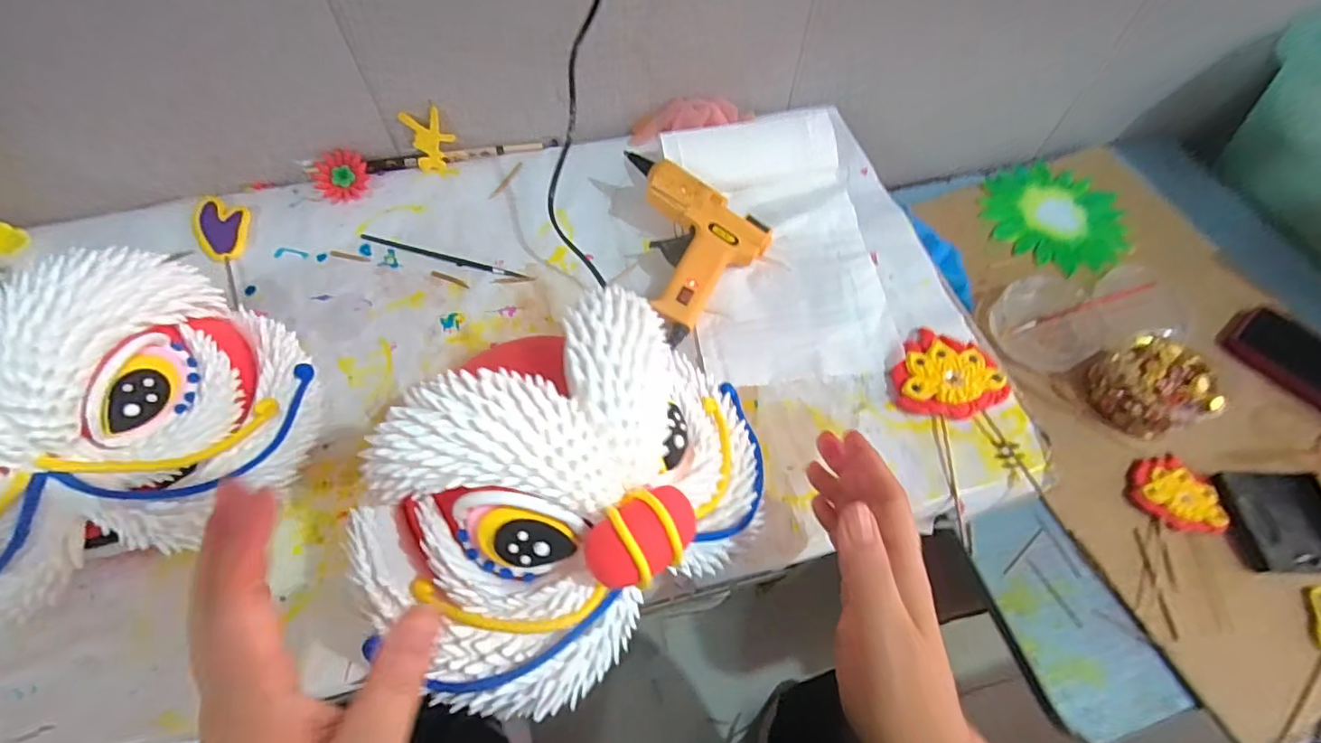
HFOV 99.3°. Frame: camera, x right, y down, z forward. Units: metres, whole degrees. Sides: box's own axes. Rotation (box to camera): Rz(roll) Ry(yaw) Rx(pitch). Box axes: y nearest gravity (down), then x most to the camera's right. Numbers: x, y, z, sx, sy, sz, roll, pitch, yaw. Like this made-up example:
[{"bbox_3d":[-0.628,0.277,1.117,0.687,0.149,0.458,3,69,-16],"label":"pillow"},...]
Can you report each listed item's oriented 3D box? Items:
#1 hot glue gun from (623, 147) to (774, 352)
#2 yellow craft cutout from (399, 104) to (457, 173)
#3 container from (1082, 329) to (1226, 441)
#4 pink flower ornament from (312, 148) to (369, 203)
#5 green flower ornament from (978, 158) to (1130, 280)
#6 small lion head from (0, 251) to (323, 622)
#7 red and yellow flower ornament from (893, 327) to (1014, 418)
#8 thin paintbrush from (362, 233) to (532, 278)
[{"bbox_3d":[0.002,-0.114,0.465,0.140,0.037,0.124,37,66,18],"label":"hot glue gun"},{"bbox_3d":[-0.211,-0.214,0.519,0.039,0.054,0.010,-10,46,-7],"label":"yellow craft cutout"},{"bbox_3d":[0.492,0.013,0.558,0.088,0.055,0.090,1,60,-1],"label":"container"},{"bbox_3d":[-0.293,-0.179,0.518,0.044,0.009,0.048,1,83,-12],"label":"pink flower ornament"},{"bbox_3d":[0.493,-0.196,0.701,0.156,0.021,0.169,1,60,-1],"label":"green flower ornament"},{"bbox_3d":[-0.320,0.034,0.296,0.221,0.119,0.139,-37,68,-20],"label":"small lion head"},{"bbox_3d":[0.214,-0.001,0.419,0.075,0.015,0.072,1,60,-1],"label":"red and yellow flower ornament"},{"bbox_3d":[-0.186,-0.098,0.485,0.157,0.004,0.007,16,61,7],"label":"thin paintbrush"}]

